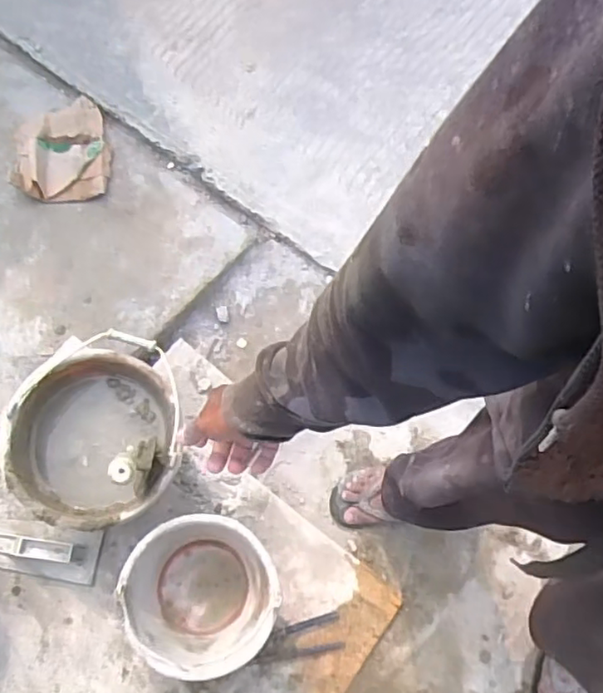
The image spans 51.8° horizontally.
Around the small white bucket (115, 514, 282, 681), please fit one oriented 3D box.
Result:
[{"bbox_3d":[-0.157,0.398,1.021,0.221,0.197,0.223,1,73,-3],"label":"small white bucket"}]

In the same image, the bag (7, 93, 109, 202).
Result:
[{"bbox_3d":[-0.515,-0.432,1.358,0.199,0.063,0.259,1,73,-3],"label":"bag"}]

